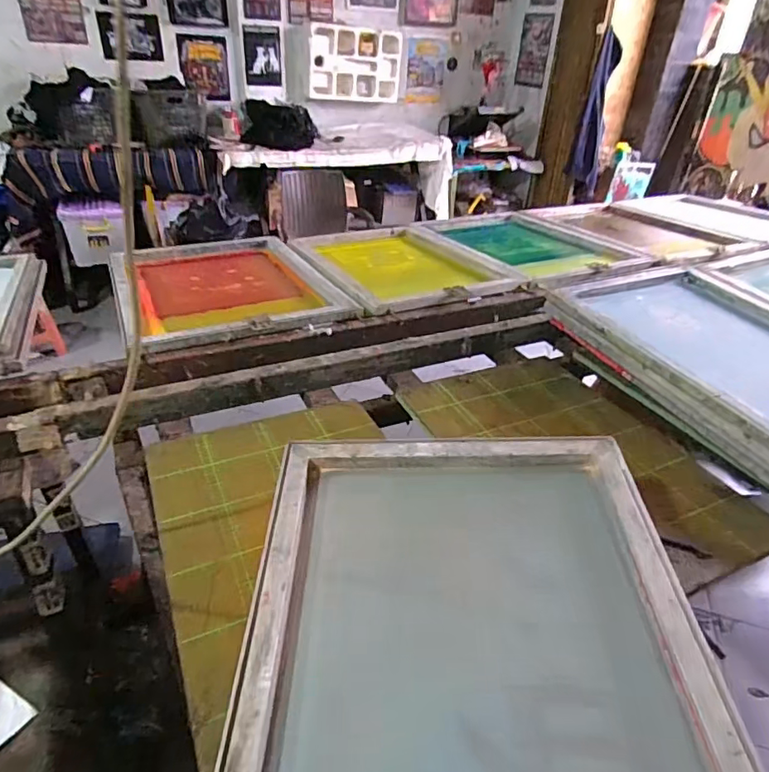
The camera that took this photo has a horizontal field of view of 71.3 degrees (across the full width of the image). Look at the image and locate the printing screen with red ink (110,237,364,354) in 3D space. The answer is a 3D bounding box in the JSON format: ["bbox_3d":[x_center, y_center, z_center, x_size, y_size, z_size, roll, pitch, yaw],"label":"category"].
[{"bbox_3d":[-0.474,-0.301,1.547,0.550,0.067,0.879,-14,30,-23],"label":"printing screen with red ink"}]

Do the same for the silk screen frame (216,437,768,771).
[{"bbox_3d":[0.091,0.301,0.530,0.465,0.050,0.668,-2,39,3],"label":"silk screen frame"}]

